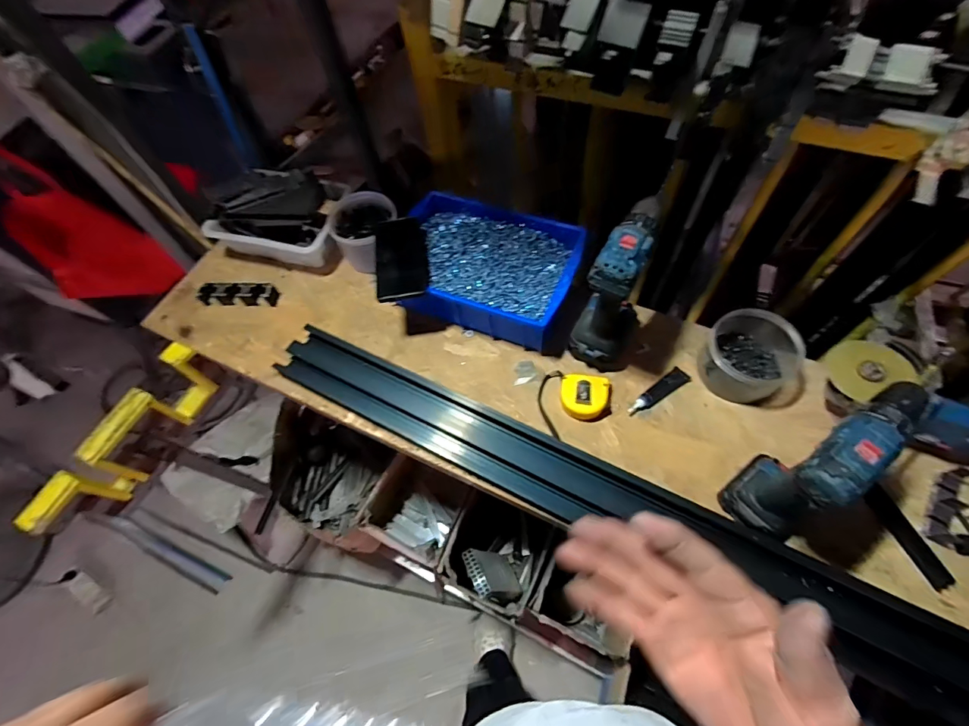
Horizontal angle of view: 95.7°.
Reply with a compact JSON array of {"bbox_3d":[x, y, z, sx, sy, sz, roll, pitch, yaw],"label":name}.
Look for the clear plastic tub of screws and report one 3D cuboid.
[{"bbox_3d":[0.368,-0.011,0.616,0.110,0.062,0.109,-2,62,3],"label":"clear plastic tub of screws"}]

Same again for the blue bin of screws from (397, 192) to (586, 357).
[{"bbox_3d":[0.005,-0.156,0.724,0.295,0.081,0.222,17,65,12],"label":"blue bin of screws"}]

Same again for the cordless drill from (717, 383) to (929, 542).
[{"bbox_3d":[0.359,0.114,0.478,0.147,0.213,0.061,-32,65,-12],"label":"cordless drill"}]

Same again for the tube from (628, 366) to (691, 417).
[{"bbox_3d":[0.254,0.044,0.638,0.107,0.013,0.027,-35,66,-14],"label":"tube"}]

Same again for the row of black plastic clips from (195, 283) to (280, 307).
[{"bbox_3d":[-0.436,-0.122,0.781,0.133,0.036,0.031,0,62,3],"label":"row of black plastic clips"}]

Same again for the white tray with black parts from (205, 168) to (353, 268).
[{"bbox_3d":[-0.370,-0.282,0.805,0.237,0.109,0.165,15,64,11],"label":"white tray with black parts"}]

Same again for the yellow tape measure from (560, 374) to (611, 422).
[{"bbox_3d":[0.148,0.052,0.639,0.071,0.028,0.063,5,63,6],"label":"yellow tape measure"}]

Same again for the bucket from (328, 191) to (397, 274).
[{"bbox_3d":[-0.211,-0.237,0.795,0.116,0.081,0.111,-12,62,-3],"label":"bucket"}]

